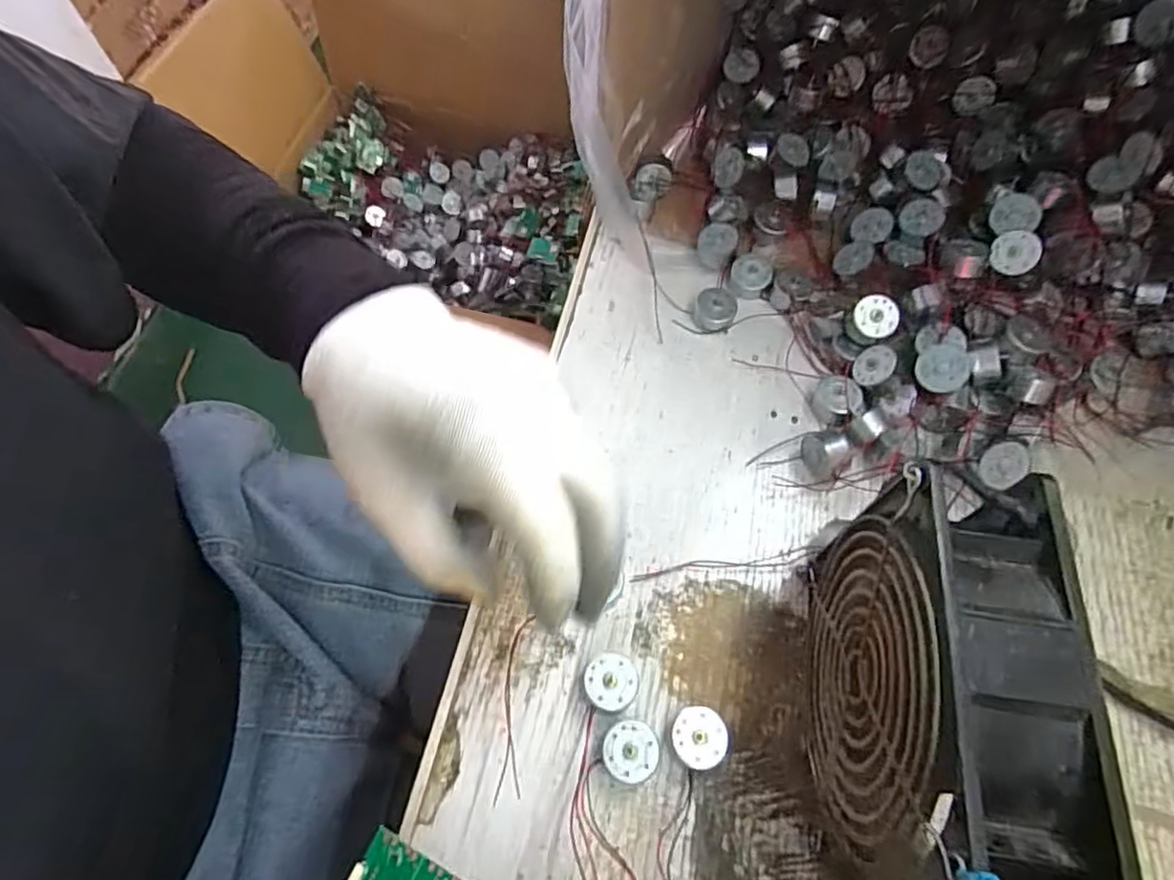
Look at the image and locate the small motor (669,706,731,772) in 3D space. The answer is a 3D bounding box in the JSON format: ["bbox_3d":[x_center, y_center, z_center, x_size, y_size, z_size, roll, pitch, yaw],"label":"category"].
[{"bbox_3d":[0.047,0.125,0.267,0.024,0.015,0.024,0,63,0],"label":"small motor"}]

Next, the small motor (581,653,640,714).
[{"bbox_3d":[0.010,0.106,0.275,0.023,0.014,0.023,5,63,3],"label":"small motor"}]

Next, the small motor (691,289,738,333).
[{"bbox_3d":[0.074,-0.075,0.366,0.024,0.012,0.023,12,64,6],"label":"small motor"}]

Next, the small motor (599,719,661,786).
[{"bbox_3d":[0.017,0.130,0.264,0.024,0.014,0.023,6,63,3],"label":"small motor"}]

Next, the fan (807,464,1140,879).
[{"bbox_3d":[0.115,0.084,0.228,0.049,0.120,0.124,7,63,4],"label":"fan"}]

